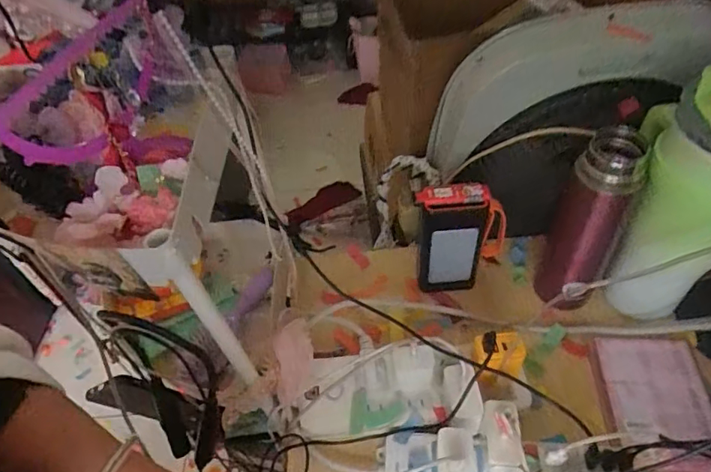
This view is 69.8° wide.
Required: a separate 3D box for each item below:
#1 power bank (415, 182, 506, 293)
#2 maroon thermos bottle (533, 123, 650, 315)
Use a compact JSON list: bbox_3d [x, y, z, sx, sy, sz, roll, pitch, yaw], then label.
[{"bbox_3d":[0.118,0.007,0.588,0.106,0.158,0.042,-3,48,3],"label":"power bank"},{"bbox_3d":[0.242,-0.005,0.532,0.066,0.216,0.051,24,55,24],"label":"maroon thermos bottle"}]

